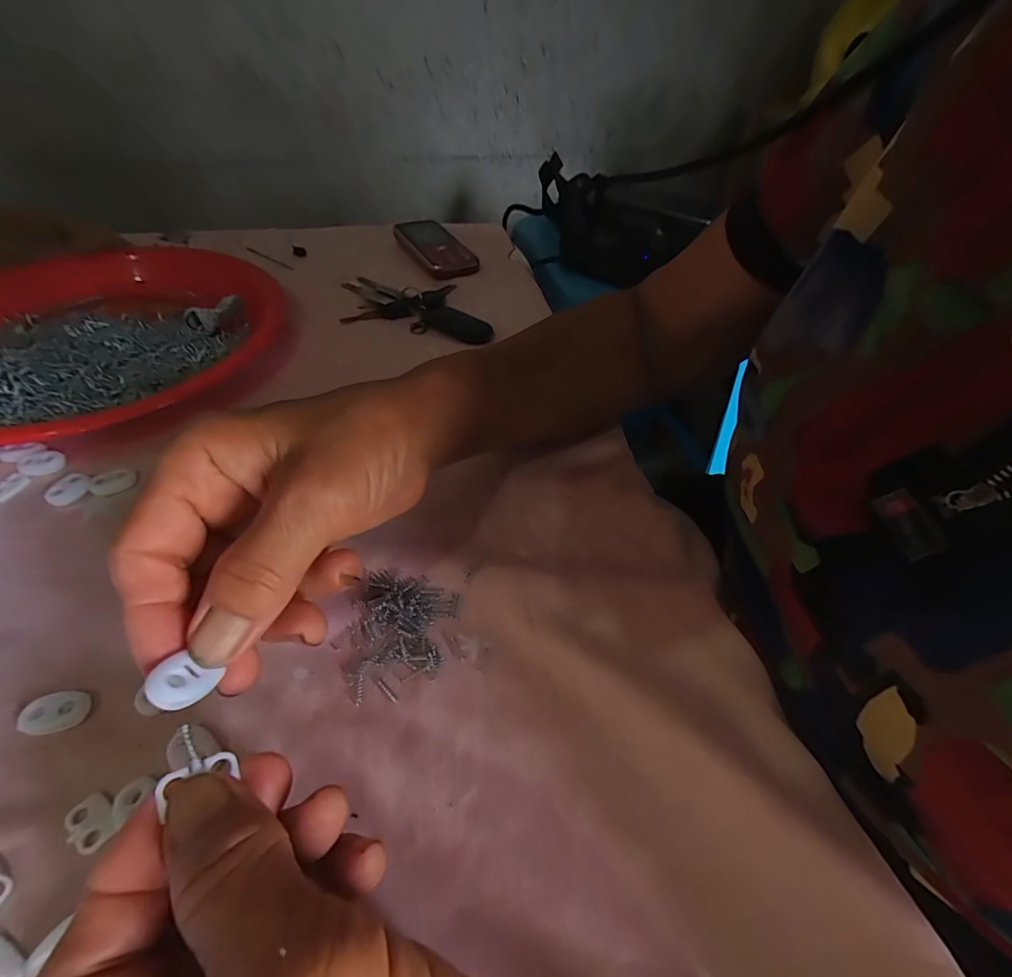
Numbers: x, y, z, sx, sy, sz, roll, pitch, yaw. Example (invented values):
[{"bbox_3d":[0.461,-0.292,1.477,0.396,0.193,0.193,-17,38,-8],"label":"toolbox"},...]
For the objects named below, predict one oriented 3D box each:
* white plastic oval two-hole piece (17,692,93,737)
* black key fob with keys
[{"bbox_3d":[-0.179,0.089,0.189,0.021,0.006,0.015,-12,50,-15],"label":"white plastic oval two-hole piece"},{"bbox_3d":[-0.081,-0.166,0.425,0.131,0.012,0.103,1,47,-4],"label":"black key fob with keys"}]

